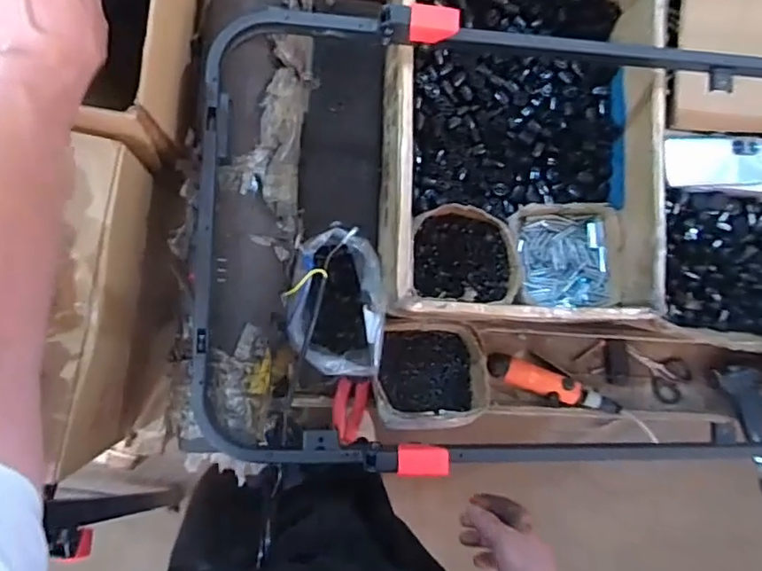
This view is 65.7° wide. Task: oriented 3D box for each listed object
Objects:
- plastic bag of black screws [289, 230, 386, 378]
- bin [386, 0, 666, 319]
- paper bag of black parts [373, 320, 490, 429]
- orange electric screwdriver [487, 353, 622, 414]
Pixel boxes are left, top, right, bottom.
[{"bbox_3d":[-0.059,0.026,0.793,0.124,0.107,0.184,4,86,-8],"label":"plastic bag of black screws"},{"bbox_3d":[0.185,-0.221,0.805,0.346,0.161,0.521,5,86,-8],"label":"bin"},{"bbox_3d":[0.068,0.124,0.845,0.158,0.093,0.144,-1,86,-8],"label":"paper bag of black parts"},{"bbox_3d":[0.261,0.156,0.909,0.212,0.050,0.046,21,84,-6],"label":"orange electric screwdriver"}]

